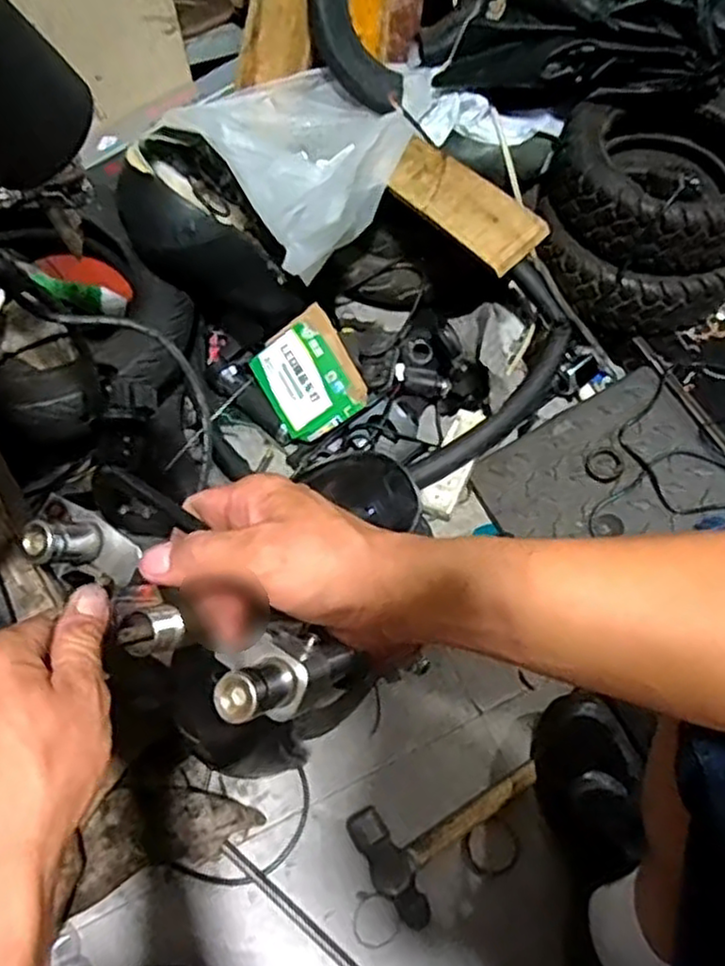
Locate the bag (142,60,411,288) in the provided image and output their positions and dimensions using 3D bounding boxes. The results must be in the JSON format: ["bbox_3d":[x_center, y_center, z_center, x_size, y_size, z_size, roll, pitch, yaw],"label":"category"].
[{"bbox_3d":[-0.066,-0.397,0.850,0.223,0.097,0.300,-35,69,-17],"label":"bag"}]

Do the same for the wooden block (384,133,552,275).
[{"bbox_3d":[0.104,-0.311,0.797,0.068,0.014,0.239,-44,55,9],"label":"wooden block"}]

